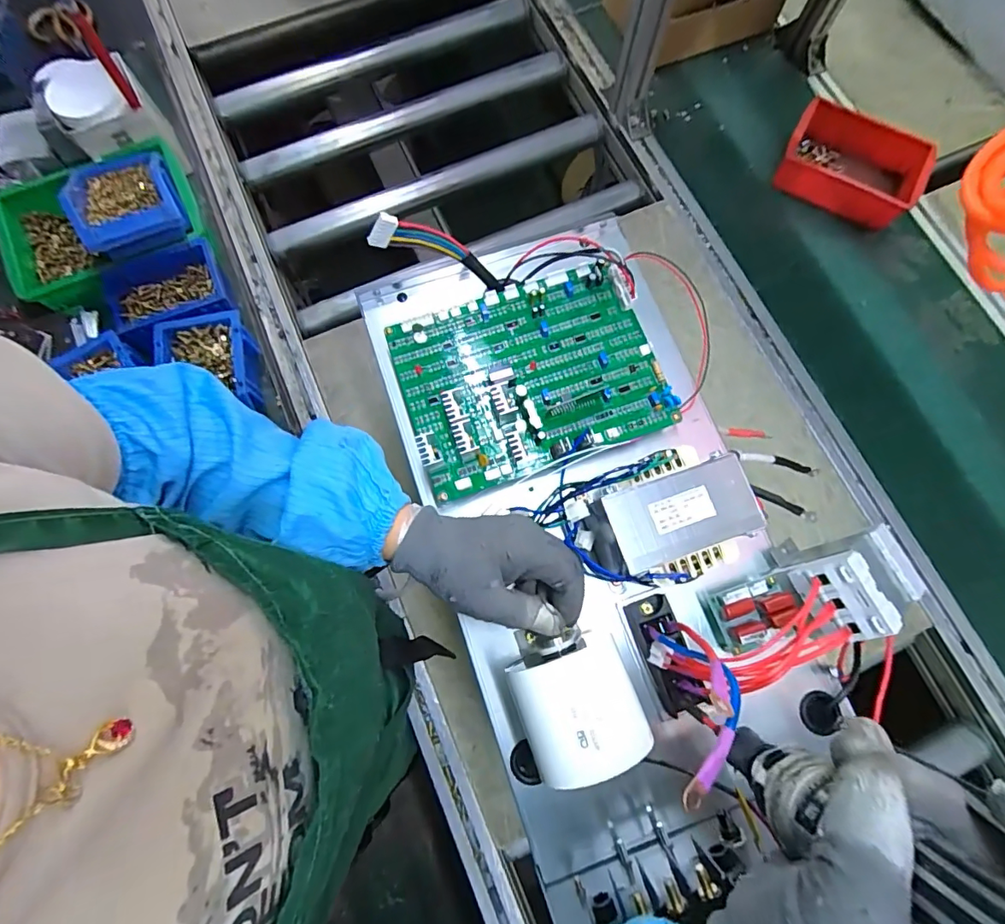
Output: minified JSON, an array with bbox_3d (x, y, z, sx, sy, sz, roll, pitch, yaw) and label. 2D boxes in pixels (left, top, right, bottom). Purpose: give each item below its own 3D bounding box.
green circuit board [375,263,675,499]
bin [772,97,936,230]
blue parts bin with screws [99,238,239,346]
[{"bbox_3d":[0.022,-0.075,0.403,0.205,0.031,0.157,-18,77,-5],"label":"green circuit board"},{"bbox_3d":[0.522,-0.440,0.736,0.196,0.054,0.145,19,77,4],"label":"bin"},{"bbox_3d":[-0.435,-0.210,0.638,0.163,0.055,0.108,-20,77,-5],"label":"blue parts bin with screws"}]

